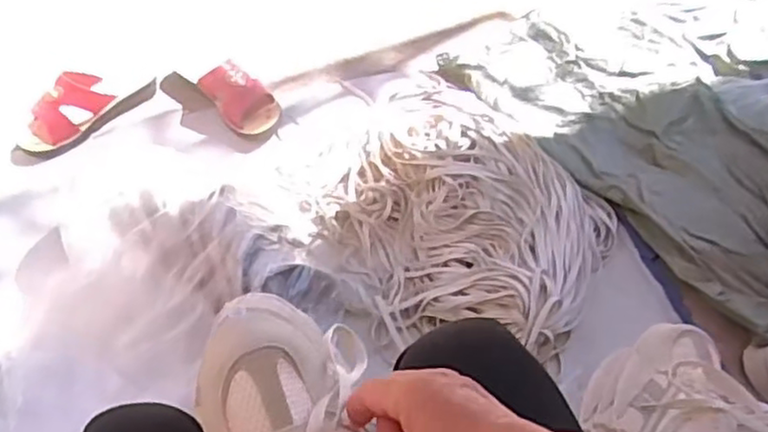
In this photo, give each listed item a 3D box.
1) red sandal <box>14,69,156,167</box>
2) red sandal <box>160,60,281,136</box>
[{"bbox_3d":[-0.470,-0.171,1.076,0.245,0.073,0.081,-36,67,-20],"label":"red sandal"},{"bbox_3d":[-0.266,-0.196,1.095,0.217,0.069,0.076,26,62,12],"label":"red sandal"}]

